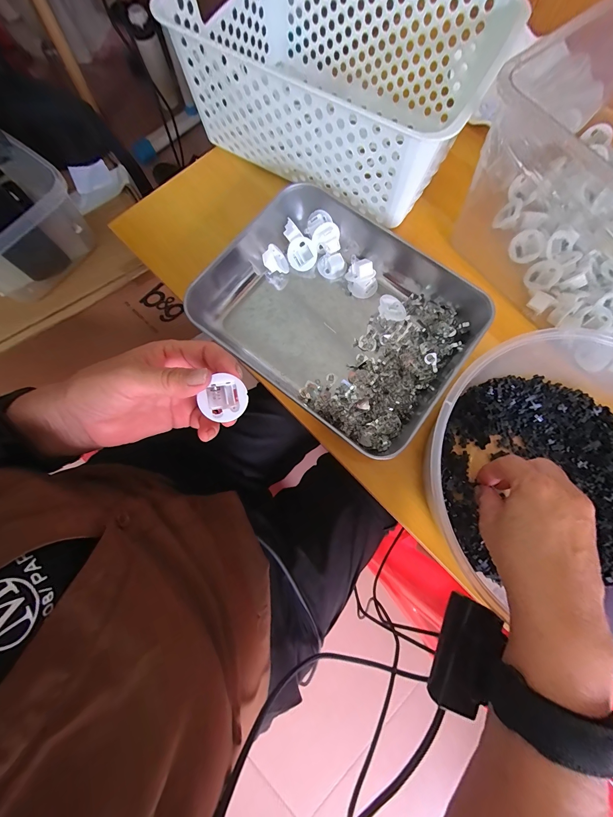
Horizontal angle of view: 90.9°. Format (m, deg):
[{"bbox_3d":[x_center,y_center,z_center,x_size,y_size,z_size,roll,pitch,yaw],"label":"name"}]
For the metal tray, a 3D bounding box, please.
[{"bbox_3d":[0.041,-0.104,0.314,0.254,0.047,0.214,36,80,7],"label":"metal tray"}]

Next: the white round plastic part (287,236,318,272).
[{"bbox_3d":[-0.005,-0.172,0.337,0.033,0.013,0.033,35,116,-14],"label":"white round plastic part"}]

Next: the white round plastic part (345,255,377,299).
[{"bbox_3d":[0.060,-0.140,0.329,0.035,0.030,0.027,19,78,4],"label":"white round plastic part"}]

